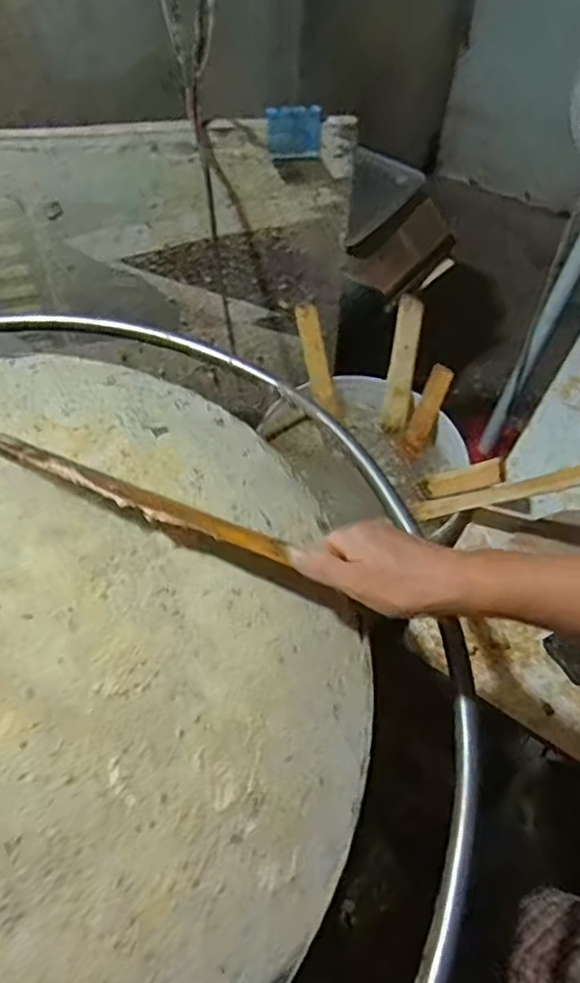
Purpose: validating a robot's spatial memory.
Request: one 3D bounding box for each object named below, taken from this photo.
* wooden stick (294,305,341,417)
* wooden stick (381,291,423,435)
[{"bbox_3d":[0.038,-0.174,0.871,0.028,0.153,0.018,-23,19,-17],"label":"wooden stick"},{"bbox_3d":[0.154,-0.173,0.887,0.032,0.188,0.019,5,24,0],"label":"wooden stick"}]

